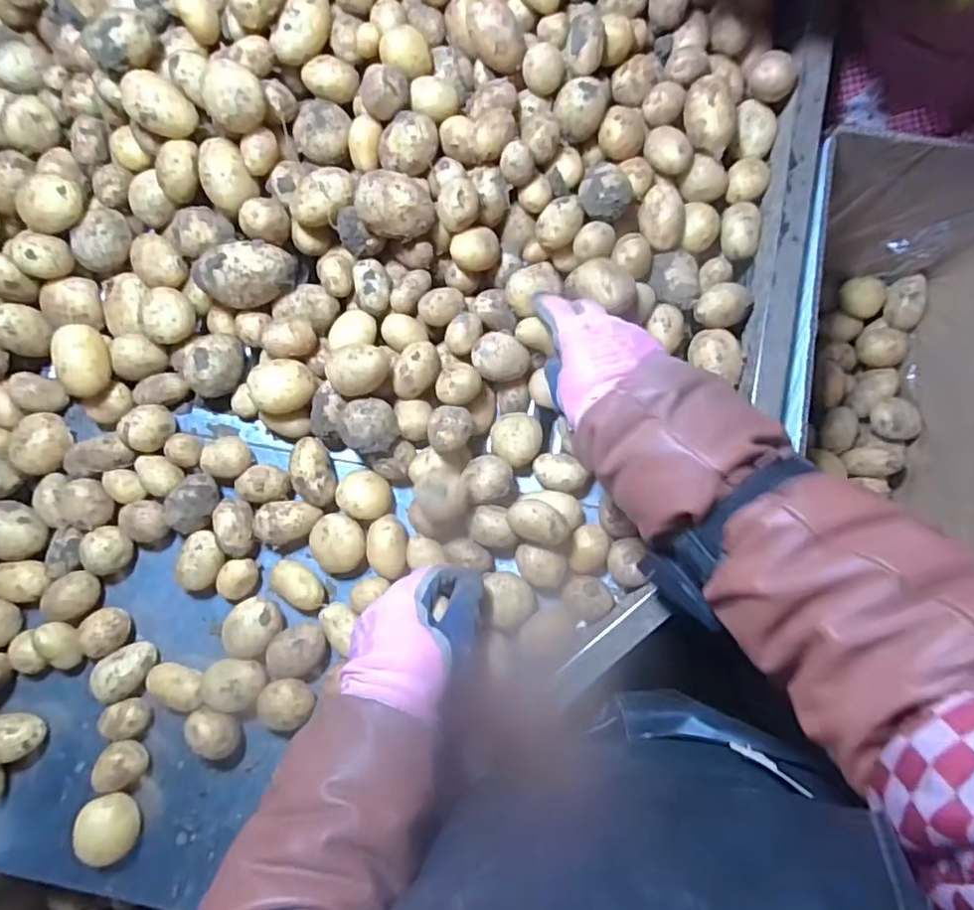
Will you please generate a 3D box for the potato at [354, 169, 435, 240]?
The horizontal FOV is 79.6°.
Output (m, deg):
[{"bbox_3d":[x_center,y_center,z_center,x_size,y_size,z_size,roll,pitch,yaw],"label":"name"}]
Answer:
[{"bbox_3d":[-0.077,-0.208,0.486,0.064,0.036,0.045,-2,80,1],"label":"potato"}]

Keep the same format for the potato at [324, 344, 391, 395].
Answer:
[{"bbox_3d":[-0.109,-0.069,0.497,0.054,0.047,0.040,-17,80,-1],"label":"potato"}]

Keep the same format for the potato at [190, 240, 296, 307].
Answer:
[{"bbox_3d":[-0.212,-0.159,0.517,0.084,0.045,0.048,-25,81,-2],"label":"potato"}]

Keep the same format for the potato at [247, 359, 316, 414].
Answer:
[{"bbox_3d":[-0.180,-0.059,0.516,0.052,0.036,0.047,10,81,3],"label":"potato"}]

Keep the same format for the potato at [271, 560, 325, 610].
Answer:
[{"bbox_3d":[-0.169,0.117,0.529,0.053,0.029,0.029,35,83,7],"label":"potato"}]

